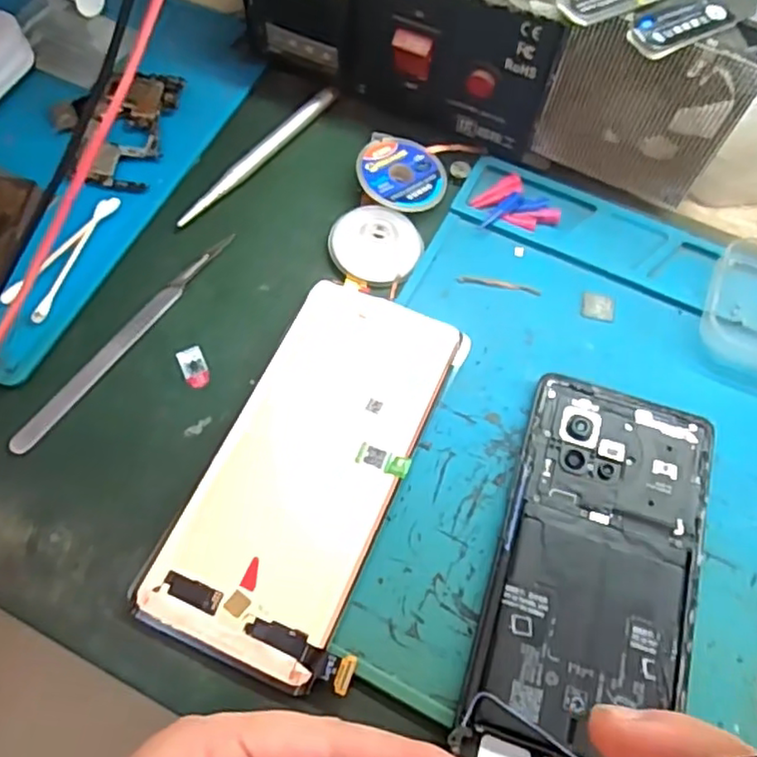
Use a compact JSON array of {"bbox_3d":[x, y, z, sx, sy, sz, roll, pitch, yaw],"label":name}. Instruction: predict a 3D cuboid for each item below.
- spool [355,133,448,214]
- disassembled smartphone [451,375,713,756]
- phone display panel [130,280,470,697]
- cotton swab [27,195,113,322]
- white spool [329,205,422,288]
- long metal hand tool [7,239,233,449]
[{"bbox_3d":[0.012,-0.102,0.325,0.044,0.011,0.043,0,65,-1],"label":"spool"},{"bbox_3d":[0.083,0.072,0.246,0.073,0.009,0.149,17,66,7],"label":"disassembled smartphone"},{"bbox_3d":[-0.026,0.033,0.265,0.081,0.006,0.160,18,66,7],"label":"phone display panel"},{"bbox_3d":[-0.142,-0.056,0.302,0.006,0.007,0.070,17,65,6],"label":"cotton swab"},{"bbox_3d":[-0.001,-0.066,0.309,0.043,0.009,0.039,25,67,10],"label":"white spool"},{"bbox_3d":[-0.113,-0.020,0.291,0.010,0.004,0.131,32,68,13],"label":"long metal hand tool"}]

